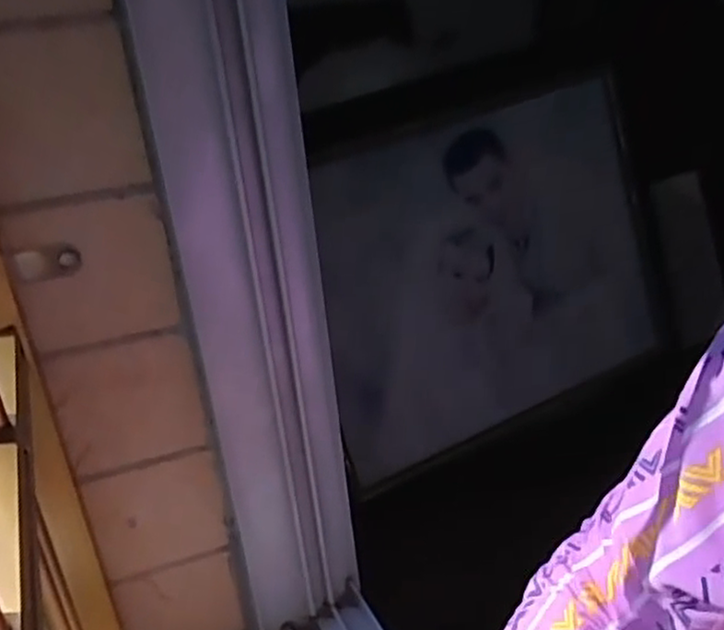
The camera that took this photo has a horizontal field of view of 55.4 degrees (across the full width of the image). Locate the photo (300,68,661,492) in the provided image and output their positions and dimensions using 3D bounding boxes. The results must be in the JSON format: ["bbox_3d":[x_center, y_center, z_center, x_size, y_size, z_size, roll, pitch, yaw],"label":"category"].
[{"bbox_3d":[0.178,-0.065,0.917,0.516,0.437,0.042,-18,13,-20],"label":"photo"}]

